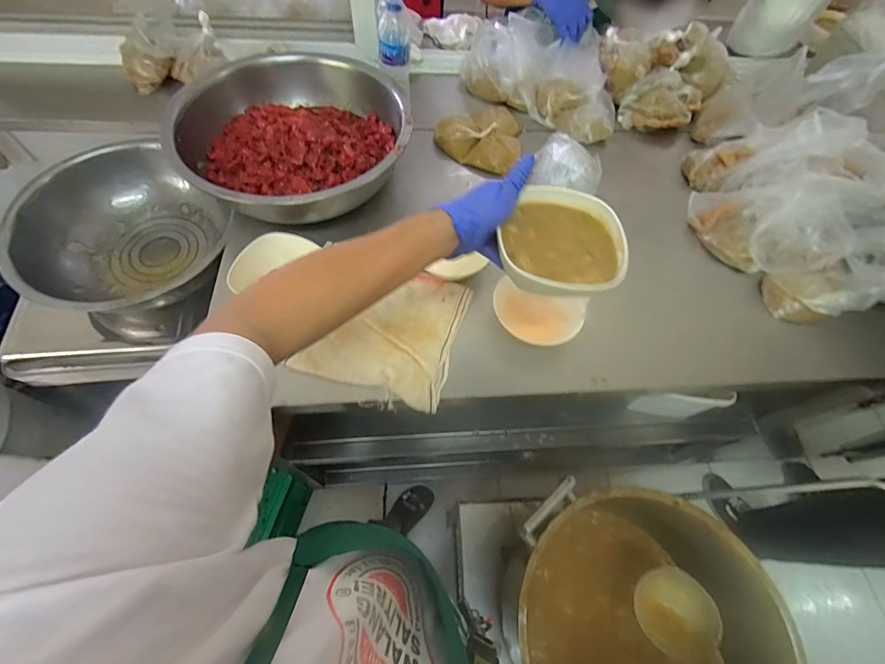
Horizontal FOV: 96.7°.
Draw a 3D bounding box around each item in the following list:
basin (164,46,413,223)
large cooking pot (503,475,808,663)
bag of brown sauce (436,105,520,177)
[{"bbox_3d":[-0.272,-0.360,0.726,0.405,0.113,0.350,6,61,-1],"label":"basin"},{"bbox_3d":[0.307,0.505,0.666,0.410,0.302,0.398,2,61,-3],"label":"large cooking pot"},{"bbox_3d":[0.089,-0.431,0.858,0.179,0.037,0.170,24,63,9],"label":"bag of brown sauce"}]

